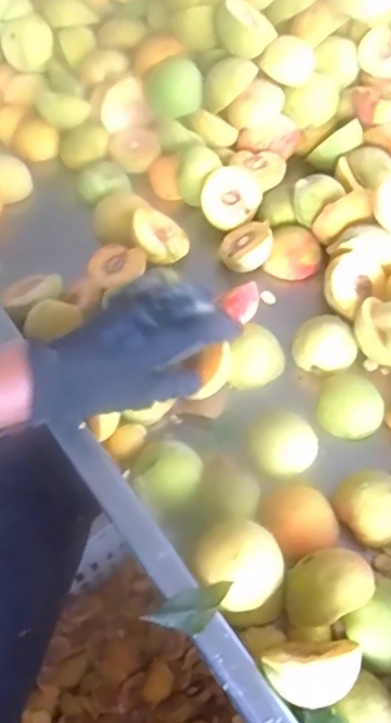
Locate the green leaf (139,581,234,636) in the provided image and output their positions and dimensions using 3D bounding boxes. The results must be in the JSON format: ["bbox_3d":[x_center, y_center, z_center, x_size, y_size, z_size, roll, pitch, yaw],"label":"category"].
[{"bbox_3d":[-0.002,0.150,0.370,0.052,0.006,0.025,-30,61,-19],"label":"green leaf"}]

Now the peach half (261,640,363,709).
[{"bbox_3d":[0.067,0.183,0.358,0.054,0.041,0.035,7,56,5],"label":"peach half"}]

